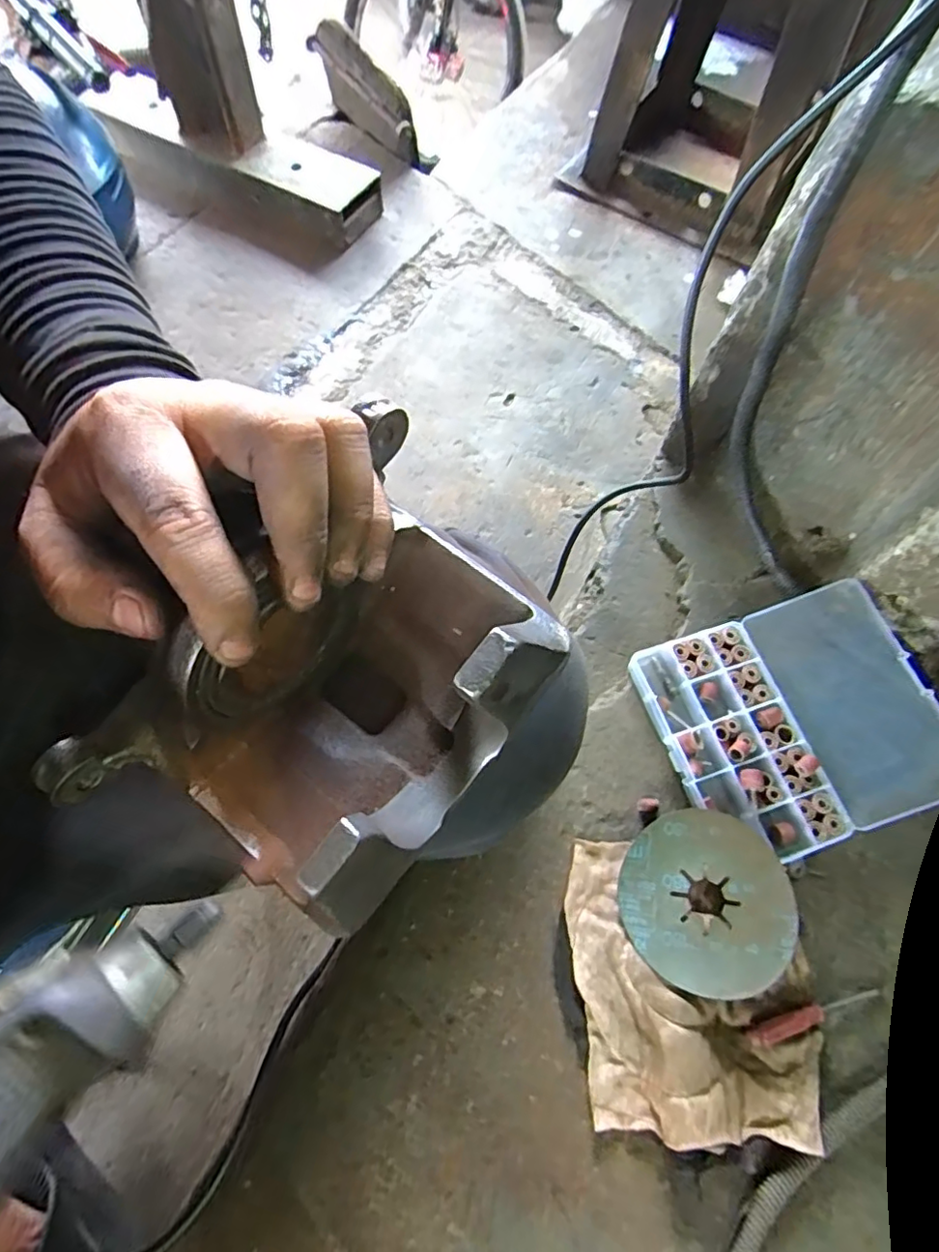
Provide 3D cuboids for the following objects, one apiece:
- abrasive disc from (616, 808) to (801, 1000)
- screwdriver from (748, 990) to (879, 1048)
[{"bbox_3d":[0.155,0.178,0.382,0.105,0.010,0.108,-2,66,5],"label":"abrasive disc"},{"bbox_3d":[0.220,0.246,0.370,0.098,0.016,0.012,-14,68,-9],"label":"screwdriver"}]

